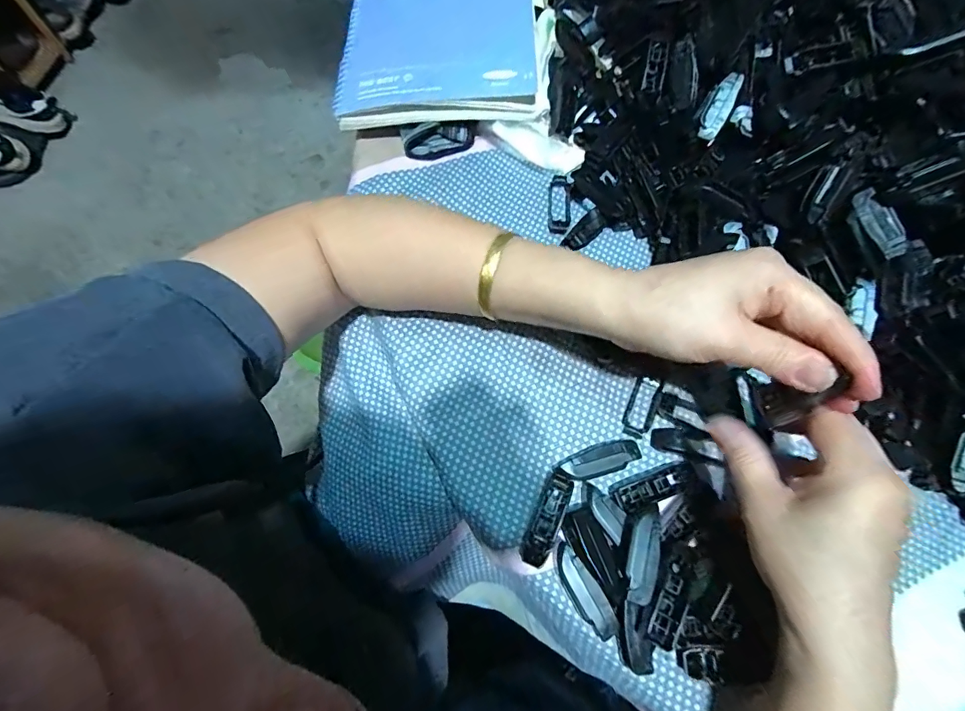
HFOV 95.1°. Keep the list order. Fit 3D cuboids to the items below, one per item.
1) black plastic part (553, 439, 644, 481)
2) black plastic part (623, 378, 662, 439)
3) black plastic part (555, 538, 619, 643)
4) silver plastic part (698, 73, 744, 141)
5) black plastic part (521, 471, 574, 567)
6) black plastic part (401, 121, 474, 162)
[{"bbox_3d":[0.075,0.070,0.291,0.055,0.015,0.019,-15,71,-7],"label":"black plastic part"},{"bbox_3d":[0.113,0.037,0.311,0.018,0.006,0.044,22,70,6],"label":"black plastic part"},{"bbox_3d":[0.060,0.138,0.258,0.018,0.008,0.052,-32,74,-13],"label":"black plastic part"},{"bbox_3d":[0.177,-0.185,0.331,0.015,0.012,0.046,23,104,7],"label":"silver plastic part"},{"bbox_3d":[0.041,0.103,0.277,0.017,0.015,0.056,23,70,7],"label":"black plastic part"},{"bbox_3d":[-0.037,-0.183,0.377,0.059,0.022,0.024,-7,70,-4],"label":"black plastic part"}]

